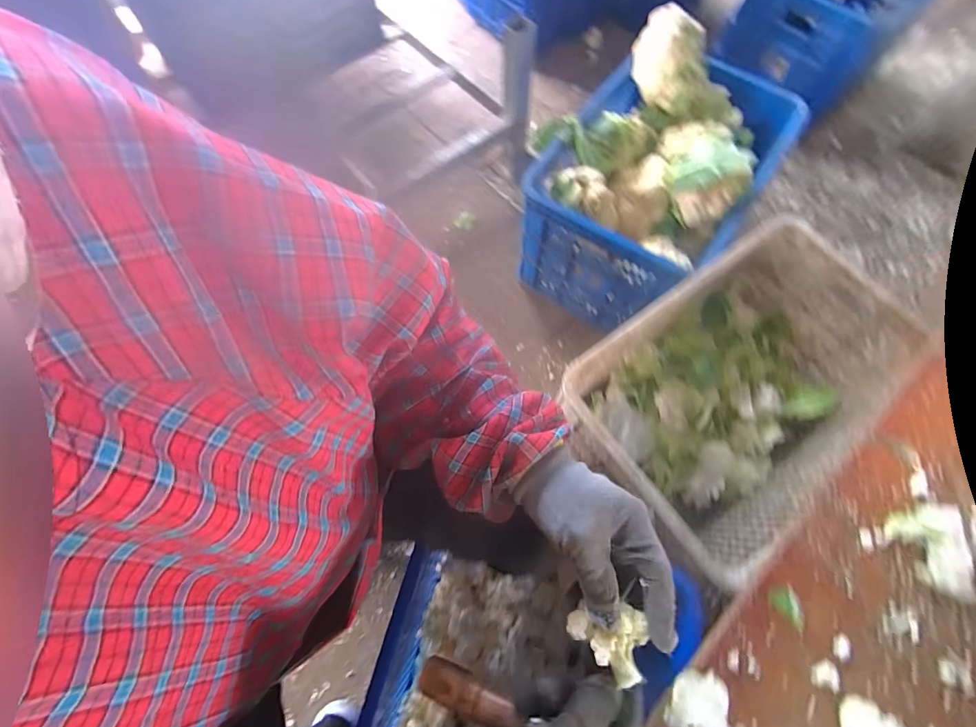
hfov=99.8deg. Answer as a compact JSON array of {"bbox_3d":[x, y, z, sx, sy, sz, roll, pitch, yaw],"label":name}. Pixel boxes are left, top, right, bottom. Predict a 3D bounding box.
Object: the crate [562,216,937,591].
[{"bbox_3d":[0.405,0.051,0.699,0.532,0.236,0.335,-33,72,-12],"label":"crate"}]

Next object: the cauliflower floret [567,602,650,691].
[{"bbox_3d":[0.085,0.181,0.275,0.052,0.026,0.039,34,72,13],"label":"cauliflower floret"}]

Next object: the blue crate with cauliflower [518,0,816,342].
[{"bbox_3d":[0.336,-0.387,0.870,0.377,0.338,0.531,35,73,13],"label":"blue crate with cauliflower"}]

